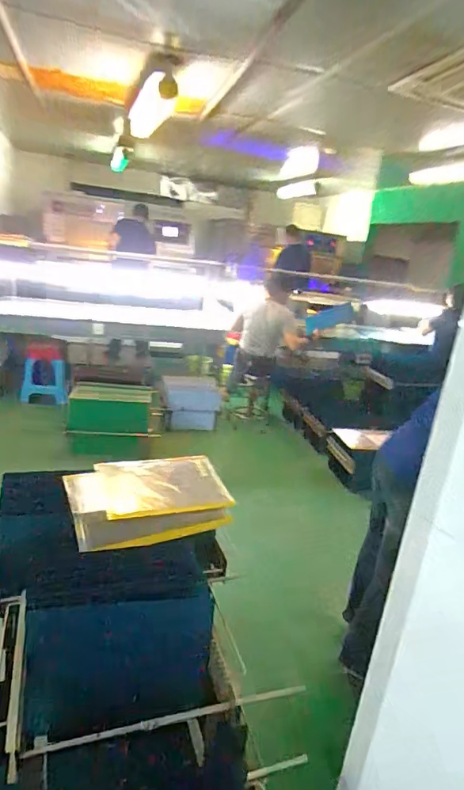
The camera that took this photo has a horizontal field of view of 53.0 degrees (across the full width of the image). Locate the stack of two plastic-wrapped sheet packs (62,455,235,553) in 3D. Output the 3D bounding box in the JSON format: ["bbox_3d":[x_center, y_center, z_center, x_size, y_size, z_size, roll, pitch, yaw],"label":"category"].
[{"bbox_3d":[-0.272,0.330,1.529,0.500,0.074,0.390,-3,21,-27],"label":"stack of two plastic-wrapped sheet packs"}]

